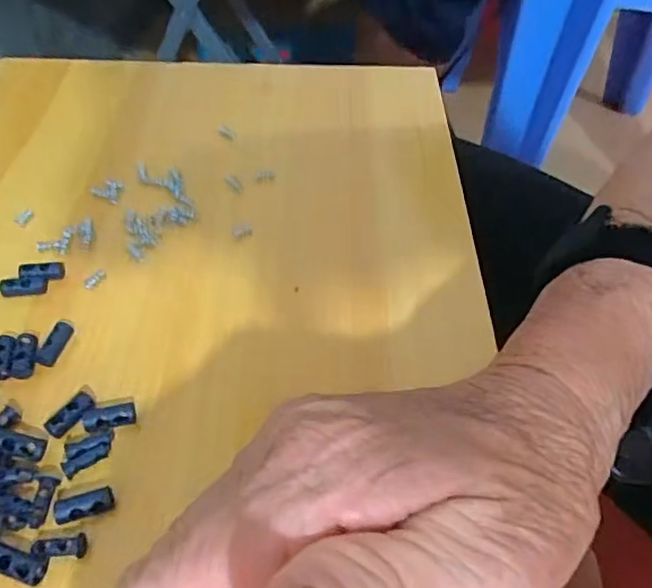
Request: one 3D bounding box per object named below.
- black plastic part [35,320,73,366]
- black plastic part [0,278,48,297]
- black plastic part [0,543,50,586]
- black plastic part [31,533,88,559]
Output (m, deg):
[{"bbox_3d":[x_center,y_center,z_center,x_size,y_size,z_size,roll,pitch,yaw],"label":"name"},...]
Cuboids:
[{"bbox_3d":[-0.109,0.020,0.243,0.007,0.006,0.018,17,64,12],"label":"black plastic part"},{"bbox_3d":[-0.133,-0.002,0.265,0.020,0.007,0.007,-3,50,-4],"label":"black plastic part"},{"bbox_3d":[-0.096,0.083,0.186,0.019,0.004,0.008,12,50,8],"label":"black plastic part"},{"bbox_3d":[-0.085,0.081,0.192,0.017,0.005,0.007,0,49,-2],"label":"black plastic part"}]

